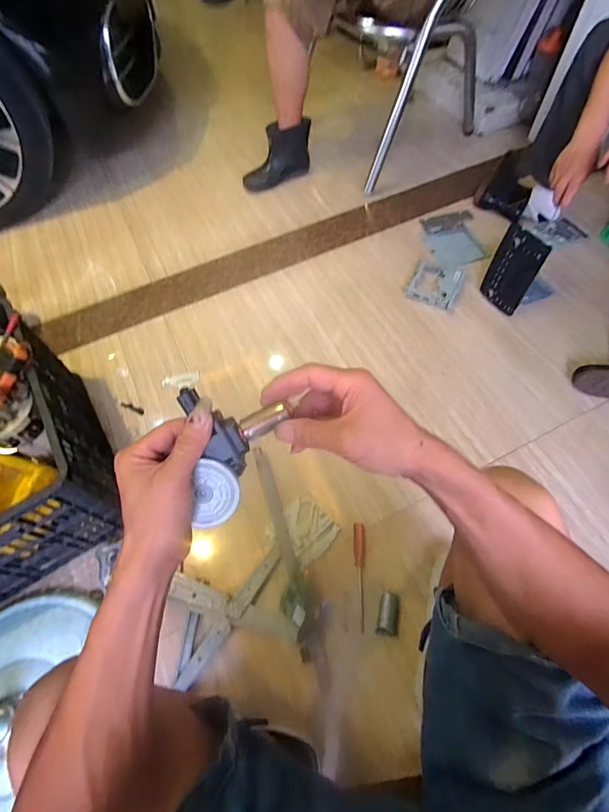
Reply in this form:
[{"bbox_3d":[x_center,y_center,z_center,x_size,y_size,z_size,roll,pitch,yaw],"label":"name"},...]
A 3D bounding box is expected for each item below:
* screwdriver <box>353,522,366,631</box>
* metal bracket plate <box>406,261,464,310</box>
[{"bbox_3d":[0.111,0.335,0.785,0.024,0.016,0.197,0,62,4],"label":"screwdriver"},{"bbox_3d":[0.377,-0.356,1.142,0.141,0.025,0.140,26,67,17],"label":"metal bracket plate"}]

